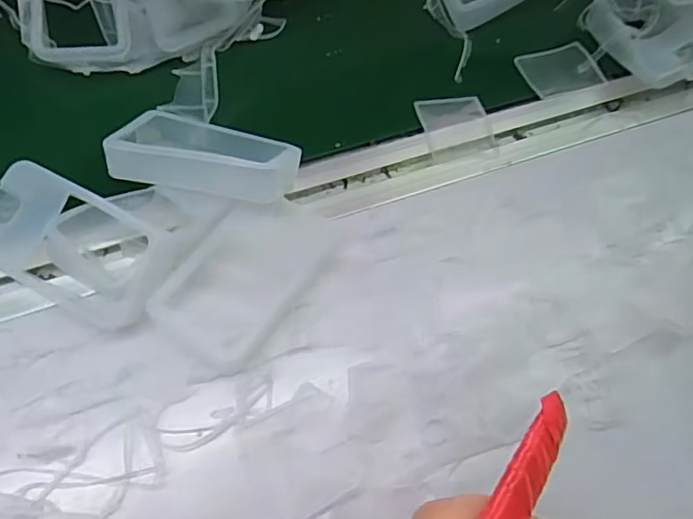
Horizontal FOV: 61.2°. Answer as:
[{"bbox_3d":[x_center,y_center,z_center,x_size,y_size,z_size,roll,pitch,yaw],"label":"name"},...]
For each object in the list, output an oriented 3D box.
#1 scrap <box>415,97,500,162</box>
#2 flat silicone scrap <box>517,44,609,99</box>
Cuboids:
[{"bbox_3d":[0.072,-0.087,0.382,0.045,0.005,0.052,-9,67,-12],"label":"scrap"},{"bbox_3d":[0.150,-0.135,0.411,0.054,0.004,0.041,-13,68,-13],"label":"flat silicone scrap"}]

